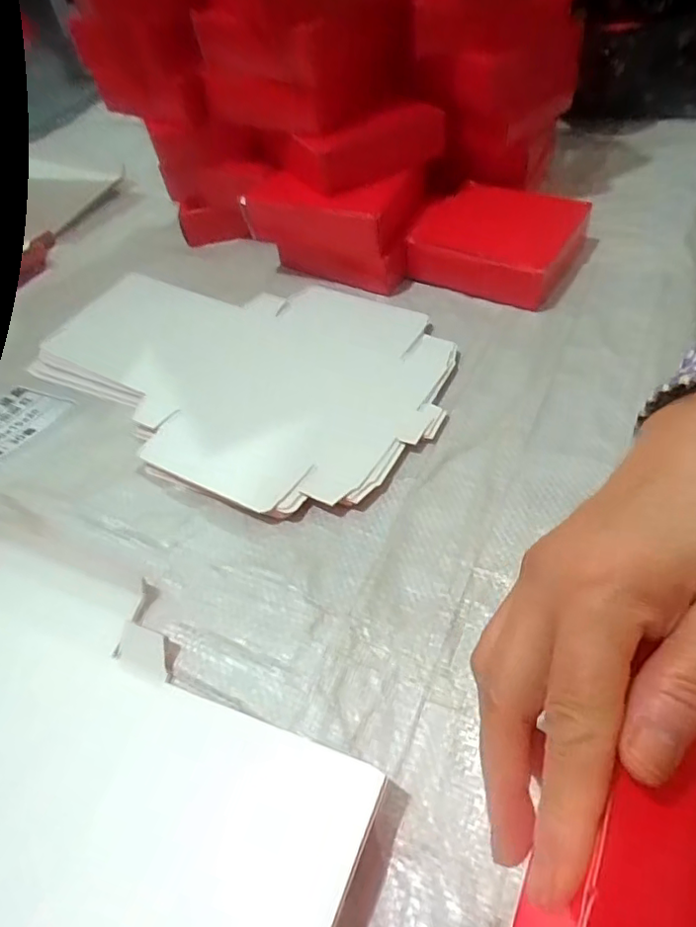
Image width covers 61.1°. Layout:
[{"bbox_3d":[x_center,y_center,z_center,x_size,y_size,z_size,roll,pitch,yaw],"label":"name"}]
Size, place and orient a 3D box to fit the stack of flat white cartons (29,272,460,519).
[{"bbox_3d":[-0.099,-0.078,0.489,0.343,0.012,0.230,16,54,18],"label":"stack of flat white cartons"}]

